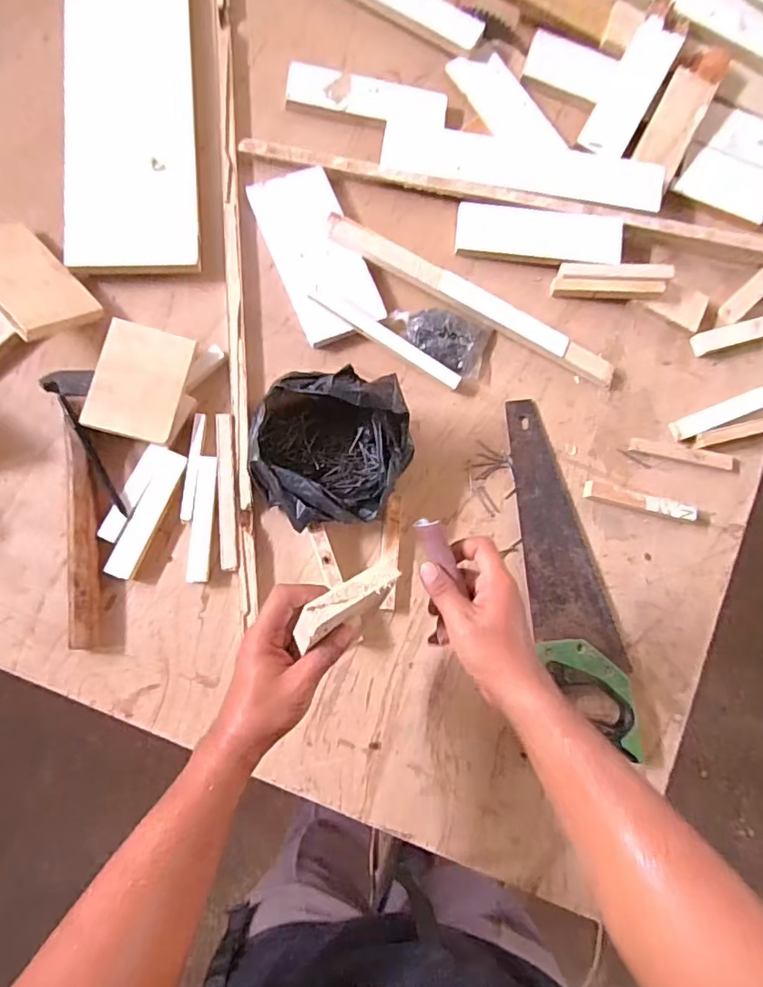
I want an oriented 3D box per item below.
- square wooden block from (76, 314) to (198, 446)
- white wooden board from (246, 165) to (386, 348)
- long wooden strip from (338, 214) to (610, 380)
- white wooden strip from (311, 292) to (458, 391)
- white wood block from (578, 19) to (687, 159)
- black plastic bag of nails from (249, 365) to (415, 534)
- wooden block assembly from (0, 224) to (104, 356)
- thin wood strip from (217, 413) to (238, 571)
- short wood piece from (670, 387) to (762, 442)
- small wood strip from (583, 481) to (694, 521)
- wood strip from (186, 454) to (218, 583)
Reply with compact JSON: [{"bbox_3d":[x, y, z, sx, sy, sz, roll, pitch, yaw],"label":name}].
[{"bbox_3d":[-0.273,-0.127,0.634,0.093,0.009,0.129,14,78,-18],"label":"square wooden block"},{"bbox_3d":[-0.080,-0.304,0.698,0.100,0.015,0.221,-22,86,-8],"label":"white wooden board"},{"bbox_3d":[0.118,-0.245,0.711,0.401,0.015,0.028,27,81,-3],"label":"long wooden strip"},{"bbox_3d":[0.008,-0.191,0.690,0.206,0.013,0.018,30,81,-2],"label":"white wooden strip"},{"bbox_3d":[0.343,-0.551,0.766,0.065,0.034,0.195,27,81,-3],"label":"white wood block"},{"bbox_3d":[-0.055,-0.048,0.634,0.185,0.080,0.163,1,83,-7],"label":"black plastic bag of nails"},{"bbox_3d":[-0.435,-0.219,0.631,0.165,0.056,0.151,-43,90,-10],"label":"wooden block assembly"},{"bbox_3d":[-0.181,-0.003,0.651,0.018,0.005,0.182,-3,84,-7],"label":"thin wood strip"},{"bbox_3d":[0.454,-0.108,0.741,0.141,0.020,0.028,-22,87,-8],"label":"short wood piece"},{"bbox_3d":[0.329,0.009,0.712,0.140,0.026,0.021,13,82,-5],"label":"small wood strip"},{"bbox_3d":[-0.206,0.029,0.644,0.024,0.007,0.143,5,83,-6],"label":"wood strip"}]

